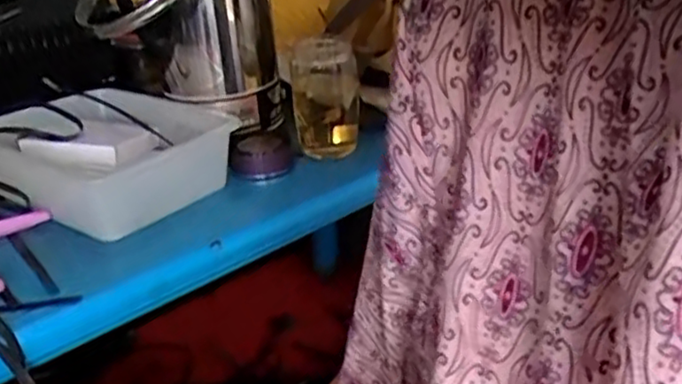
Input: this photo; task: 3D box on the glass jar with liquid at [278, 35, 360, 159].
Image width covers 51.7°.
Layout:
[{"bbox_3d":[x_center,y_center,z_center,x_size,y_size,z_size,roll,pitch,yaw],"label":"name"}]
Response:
[{"bbox_3d":[-0.026,-0.115,0.839,0.089,0.124,0.084,-4,26,-2],"label":"glass jar with liquid"}]

